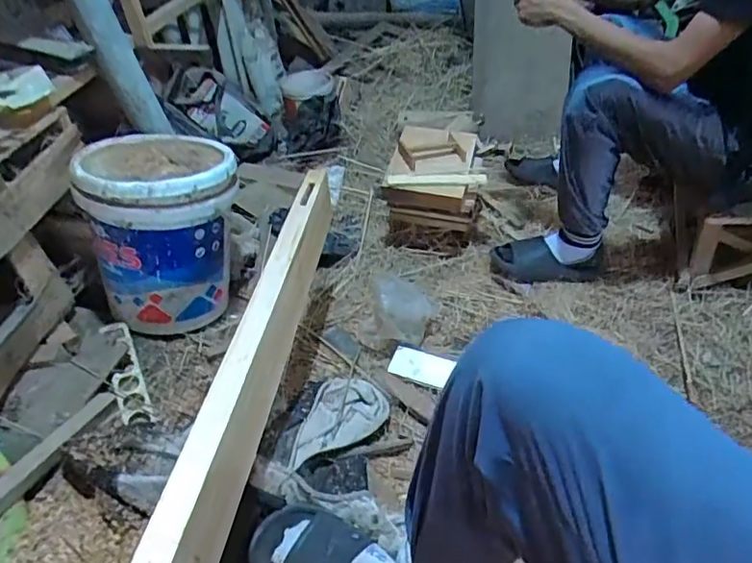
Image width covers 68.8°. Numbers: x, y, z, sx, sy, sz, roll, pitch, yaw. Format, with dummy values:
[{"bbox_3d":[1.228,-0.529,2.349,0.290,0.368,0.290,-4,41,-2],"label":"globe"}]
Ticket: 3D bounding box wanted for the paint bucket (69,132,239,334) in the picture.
[{"bbox_3d":[-0.436,-0.111,1.152,0.277,0.337,0.277,-2,41,2],"label":"paint bucket"}]

